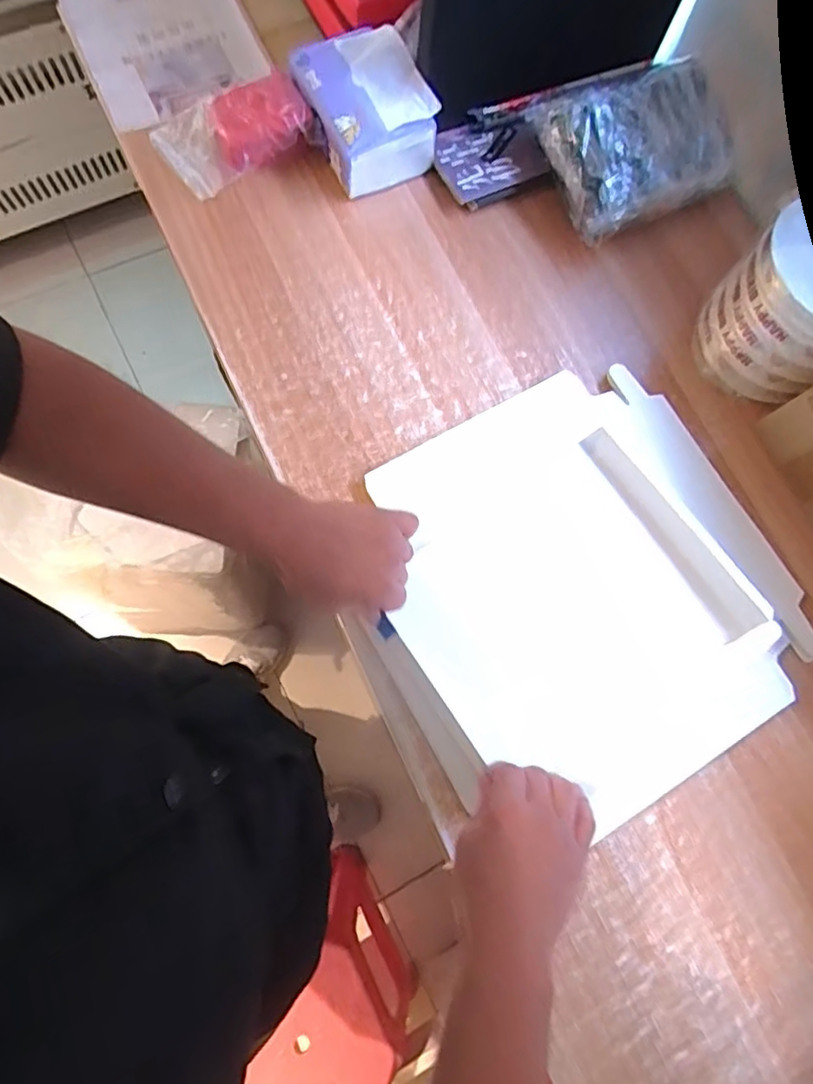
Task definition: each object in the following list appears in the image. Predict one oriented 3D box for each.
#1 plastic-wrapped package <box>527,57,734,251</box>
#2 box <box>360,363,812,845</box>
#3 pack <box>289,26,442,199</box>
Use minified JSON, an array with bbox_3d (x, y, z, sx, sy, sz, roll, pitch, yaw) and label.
[{"bbox_3d":[0.241,-0.420,0.610,0.192,0.060,0.167,-21,79,-8],"label":"plastic-wrapped package"},{"bbox_3d":[0.158,0.028,0.509,0.351,0.035,0.359,-29,80,-7],"label":"box"},{"bbox_3d":[-0.043,-0.451,0.597,0.112,0.059,0.134,-25,79,-9],"label":"pack"}]

